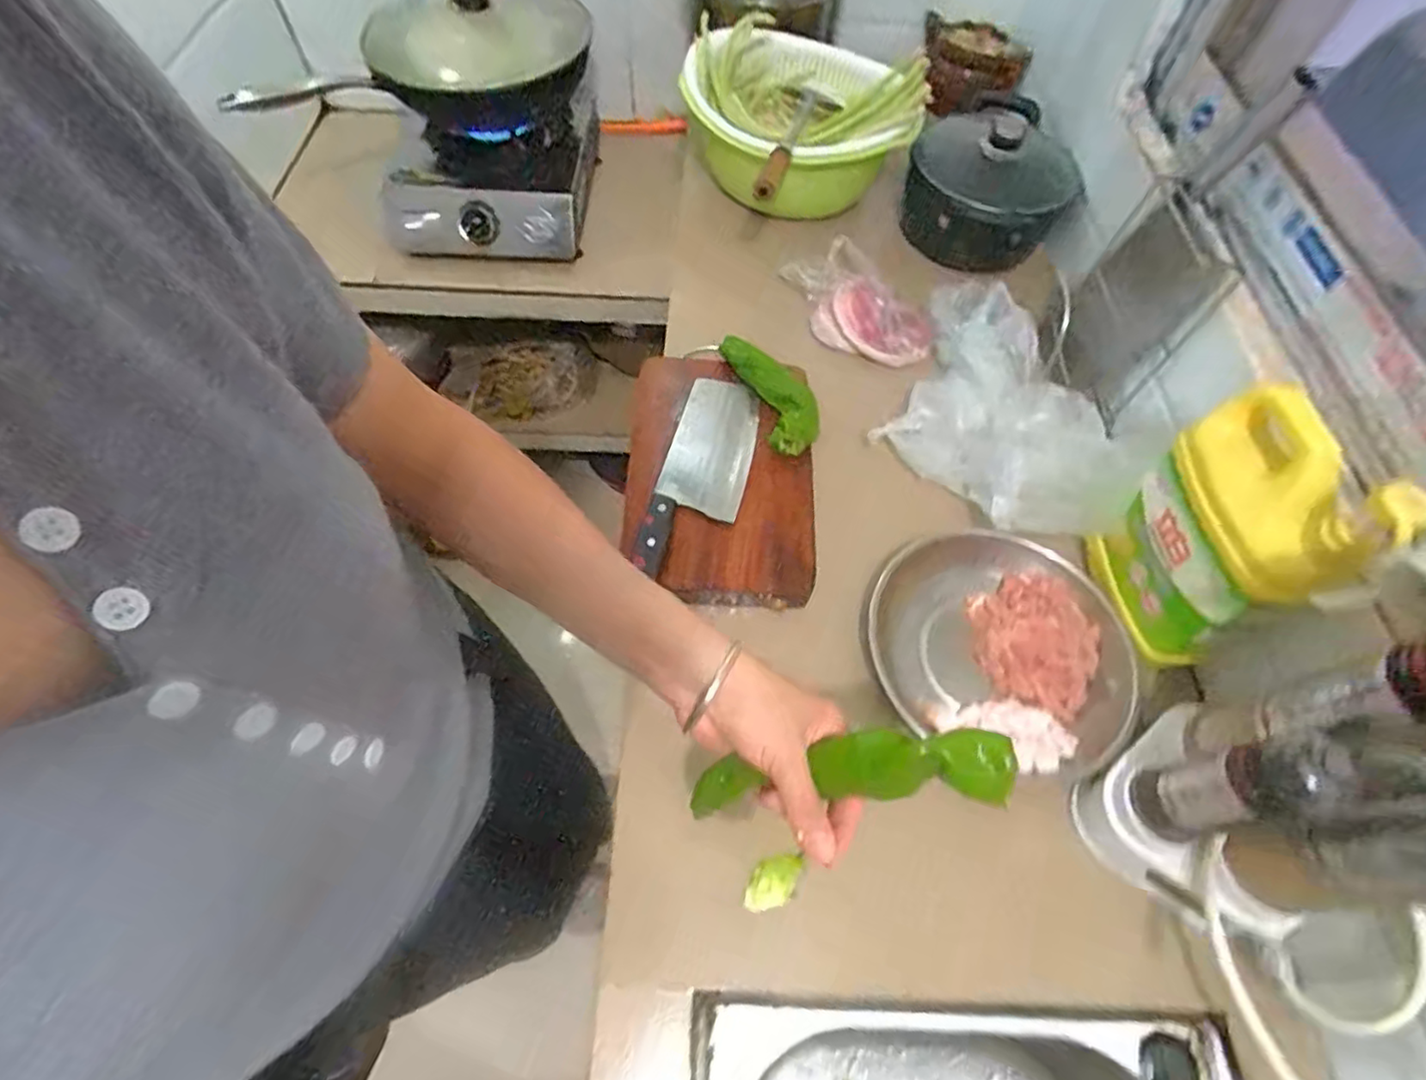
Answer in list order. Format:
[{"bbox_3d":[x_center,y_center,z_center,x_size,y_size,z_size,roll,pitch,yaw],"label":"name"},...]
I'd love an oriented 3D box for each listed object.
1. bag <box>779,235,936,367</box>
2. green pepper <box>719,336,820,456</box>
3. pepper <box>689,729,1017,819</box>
[{"bbox_3d":[0.174,-0.288,0.790,0.125,0.055,0.214,-25,64,-15],"label":"bag"},{"bbox_3d":[0.061,-0.156,0.682,0.055,0.033,0.161,-18,62,-11],"label":"green pepper"},{"bbox_3d":[0.068,0.133,0.370,0.188,0.038,0.033,-18,55,29],"label":"pepper"}]

